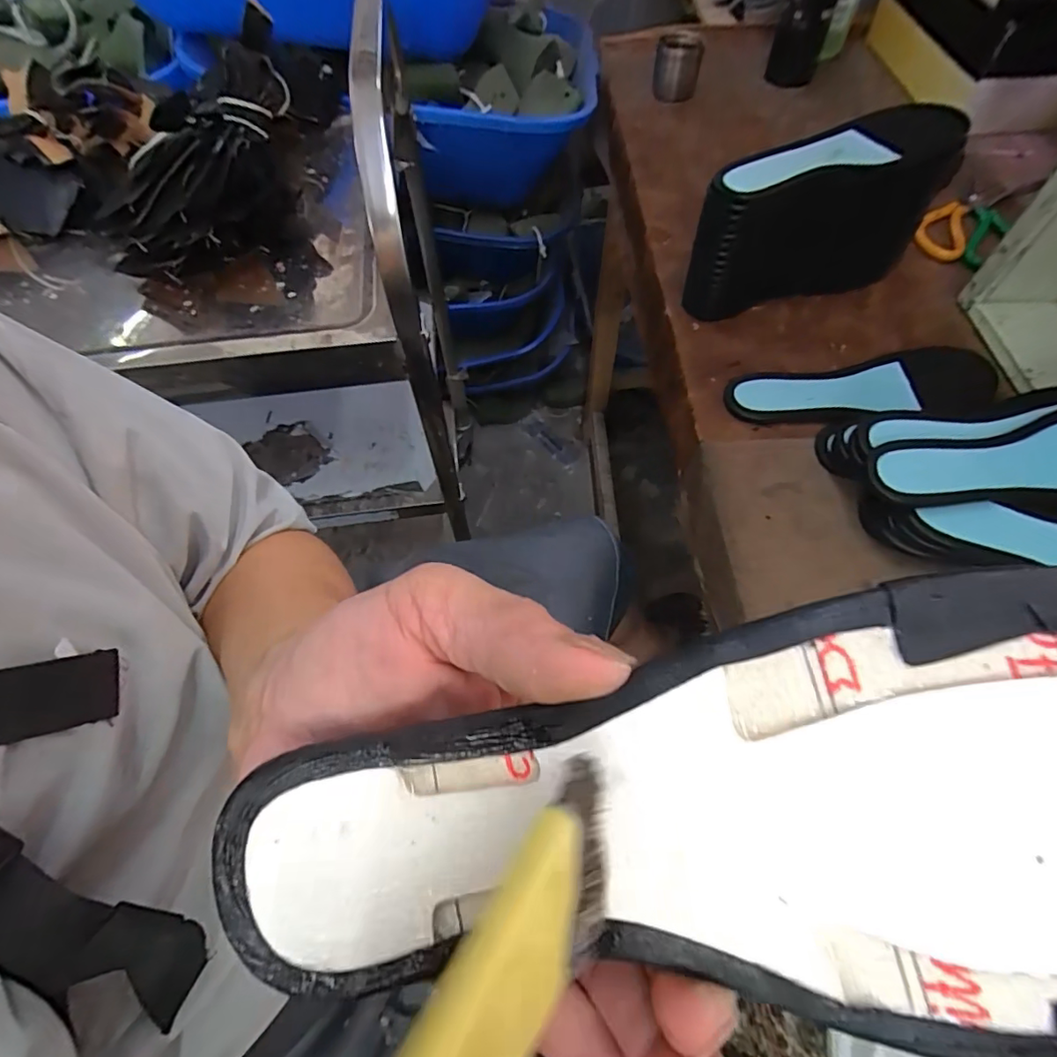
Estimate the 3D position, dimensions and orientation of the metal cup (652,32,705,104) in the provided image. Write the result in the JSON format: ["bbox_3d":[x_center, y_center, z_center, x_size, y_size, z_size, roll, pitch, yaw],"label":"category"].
[{"bbox_3d":[0.203,-0.625,0.729,0.060,0.067,0.064,-1,61,2],"label":"metal cup"}]

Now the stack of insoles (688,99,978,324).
[{"bbox_3d":[0.267,-0.290,0.511,0.240,0.129,0.087,-24,62,-10],"label":"stack of insoles"}]

